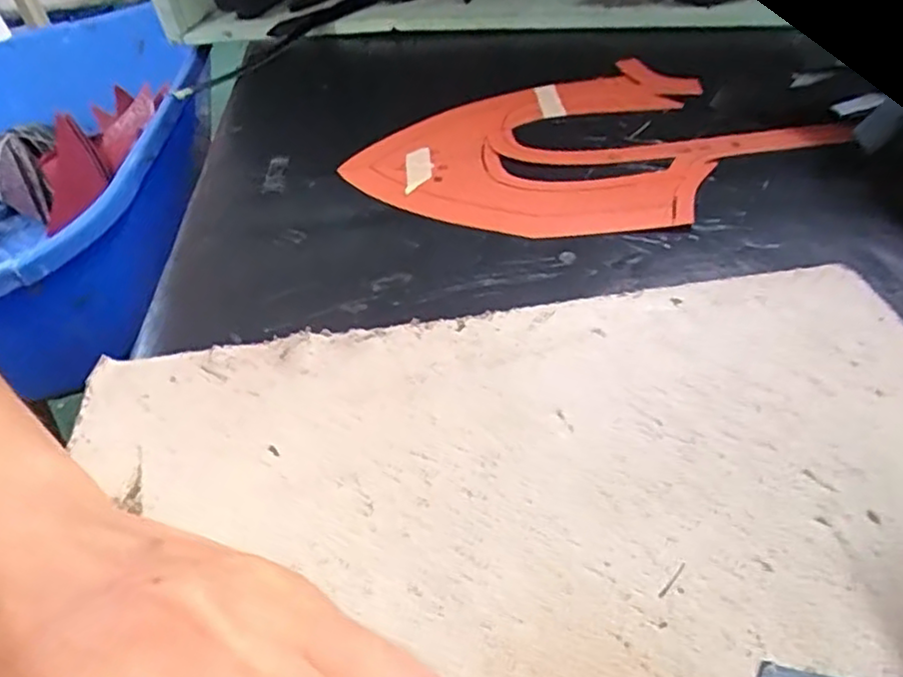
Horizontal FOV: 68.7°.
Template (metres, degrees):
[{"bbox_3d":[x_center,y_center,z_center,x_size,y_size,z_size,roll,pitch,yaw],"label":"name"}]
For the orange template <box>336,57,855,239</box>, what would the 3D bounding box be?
[{"bbox_3d":[0.074,-0.116,0.402,0.230,0.011,0.188,-28,47,-23],"label":"orange template"}]

